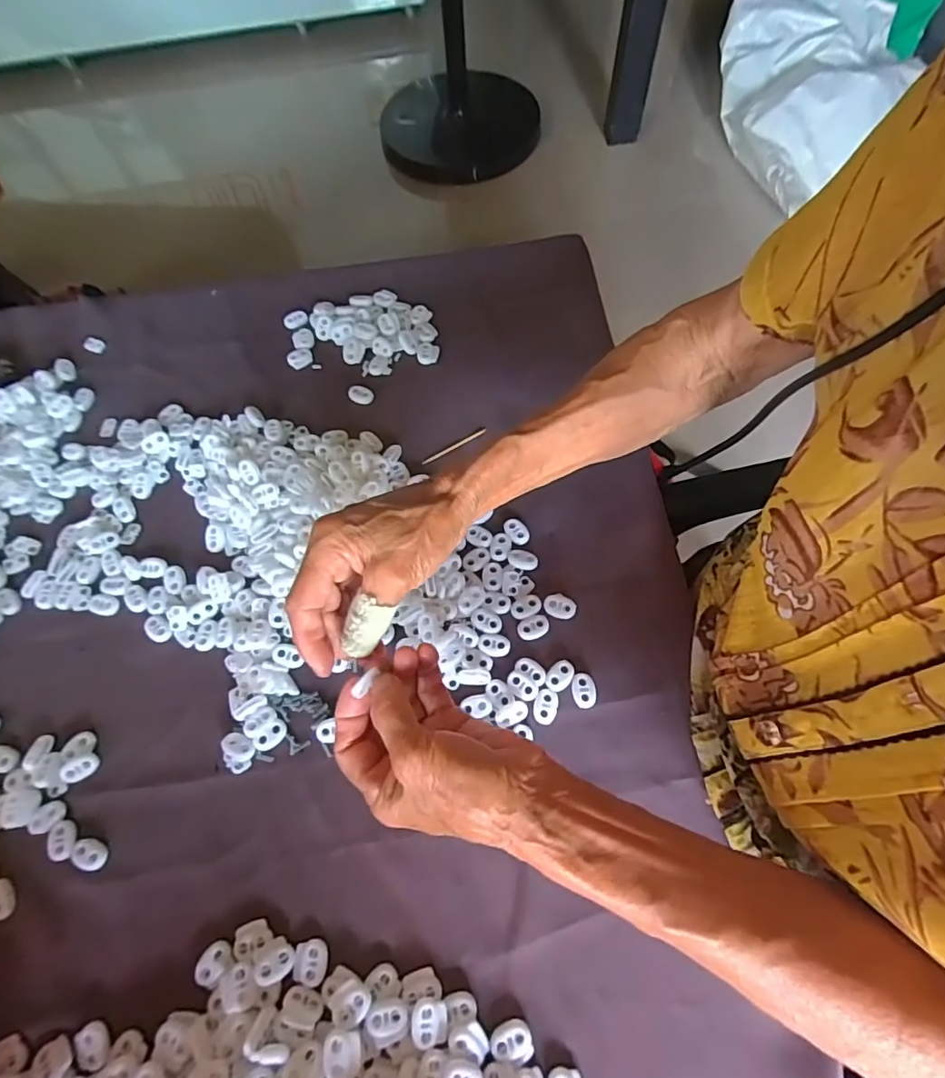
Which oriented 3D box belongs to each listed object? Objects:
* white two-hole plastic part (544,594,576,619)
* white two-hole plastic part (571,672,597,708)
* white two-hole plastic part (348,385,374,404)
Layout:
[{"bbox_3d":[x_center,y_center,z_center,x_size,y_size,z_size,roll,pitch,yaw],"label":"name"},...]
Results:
[{"bbox_3d":[0.063,0.049,0.389,0.022,0.004,0.017,27,68,13],"label":"white two-hole plastic part"},{"bbox_3d":[0.076,0.102,0.366,0.016,0.004,0.022,-5,64,-2],"label":"white two-hole plastic part"},{"bbox_3d":[-0.099,-0.128,0.480,0.022,0.006,0.016,4,64,2],"label":"white two-hole plastic part"}]

